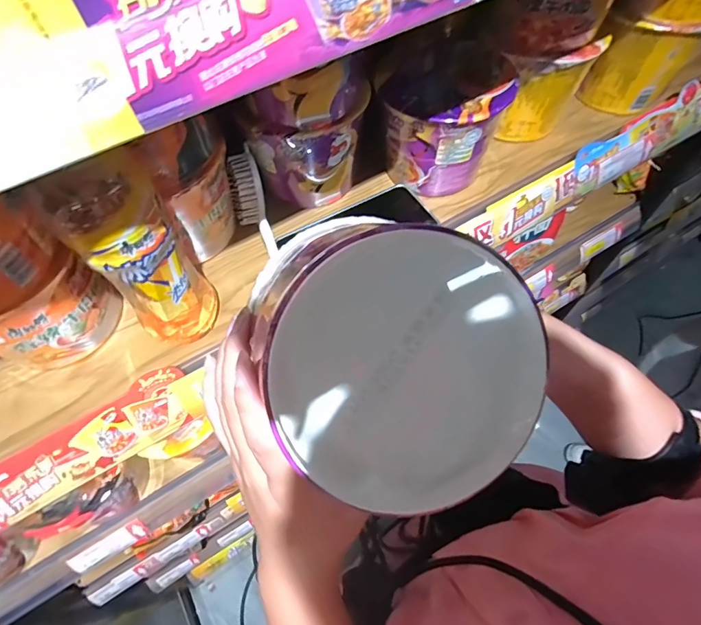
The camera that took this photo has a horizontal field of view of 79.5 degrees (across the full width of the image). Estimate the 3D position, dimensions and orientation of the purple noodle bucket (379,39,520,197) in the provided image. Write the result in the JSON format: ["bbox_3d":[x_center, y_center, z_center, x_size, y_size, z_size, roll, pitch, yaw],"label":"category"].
[{"bbox_3d":[0.098,-0.194,0.440,0.107,0.108,0.117,-1,61,1],"label":"purple noodle bucket"}]

